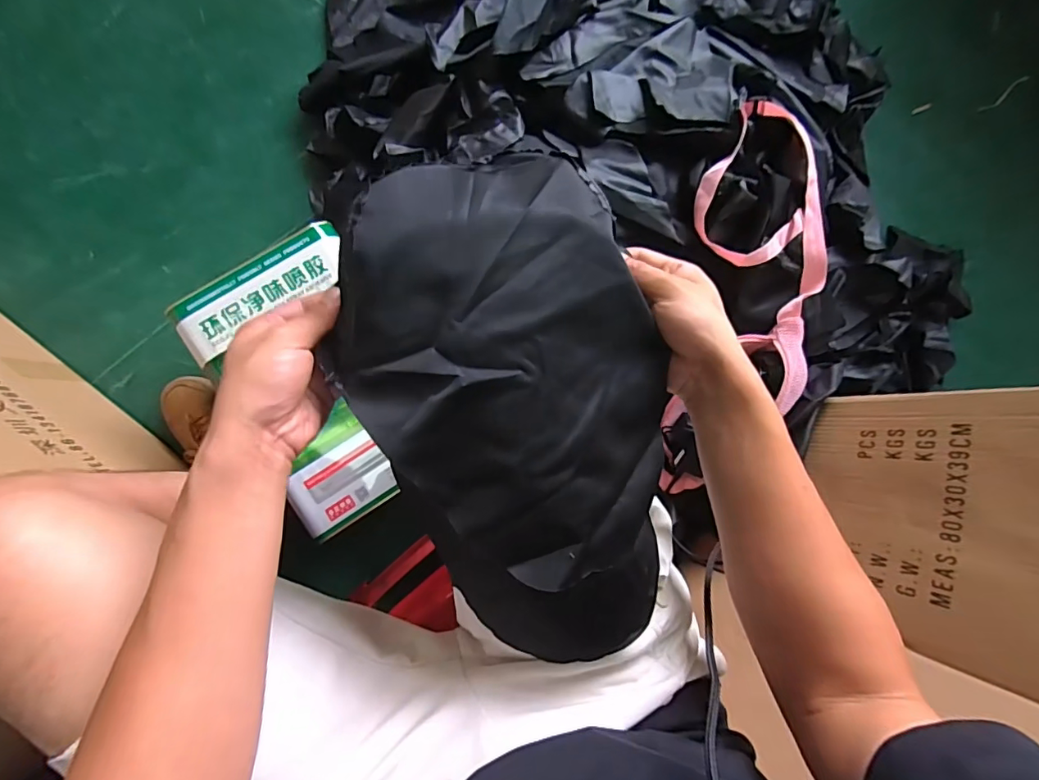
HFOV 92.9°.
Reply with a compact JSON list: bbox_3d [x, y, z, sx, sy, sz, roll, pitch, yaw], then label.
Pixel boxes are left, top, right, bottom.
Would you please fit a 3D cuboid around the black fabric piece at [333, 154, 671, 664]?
[{"bbox_3d":[0.010,0.013,0.346,0.205,0.051,0.345,-24,90,-7],"label":"black fabric piece"}]

